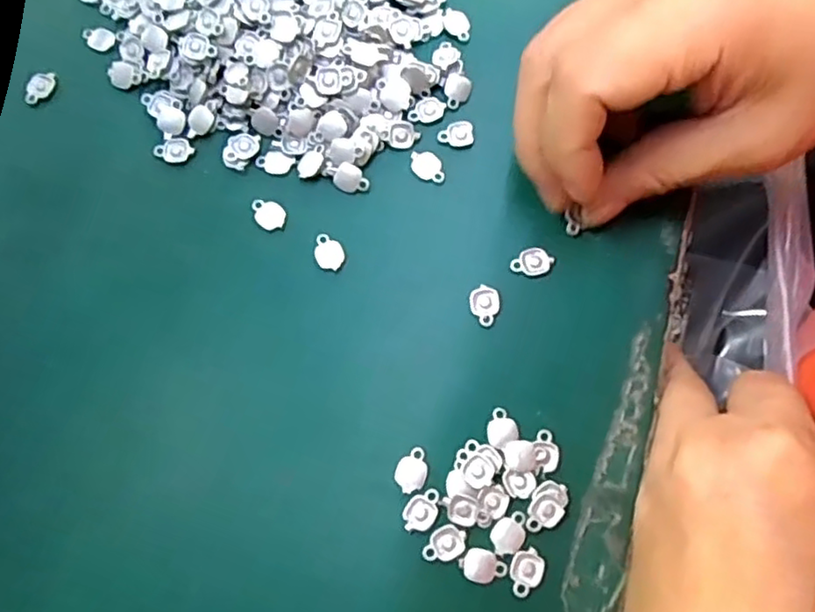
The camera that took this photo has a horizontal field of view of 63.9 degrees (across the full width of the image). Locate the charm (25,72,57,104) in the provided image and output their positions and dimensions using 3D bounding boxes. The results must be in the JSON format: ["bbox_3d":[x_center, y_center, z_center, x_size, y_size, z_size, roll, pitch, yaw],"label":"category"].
[{"bbox_3d":[-0.140,-0.084,0.250,0.008,0.004,0.015,26,78,8],"label":"charm"}]

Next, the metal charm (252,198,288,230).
[{"bbox_3d":[-0.049,-0.034,0.233,0.010,0.004,0.014,-34,77,-7],"label":"metal charm"}]

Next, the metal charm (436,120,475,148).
[{"bbox_3d":[0.018,-0.063,0.238,0.013,0.004,0.010,-4,75,1],"label":"metal charm"}]

